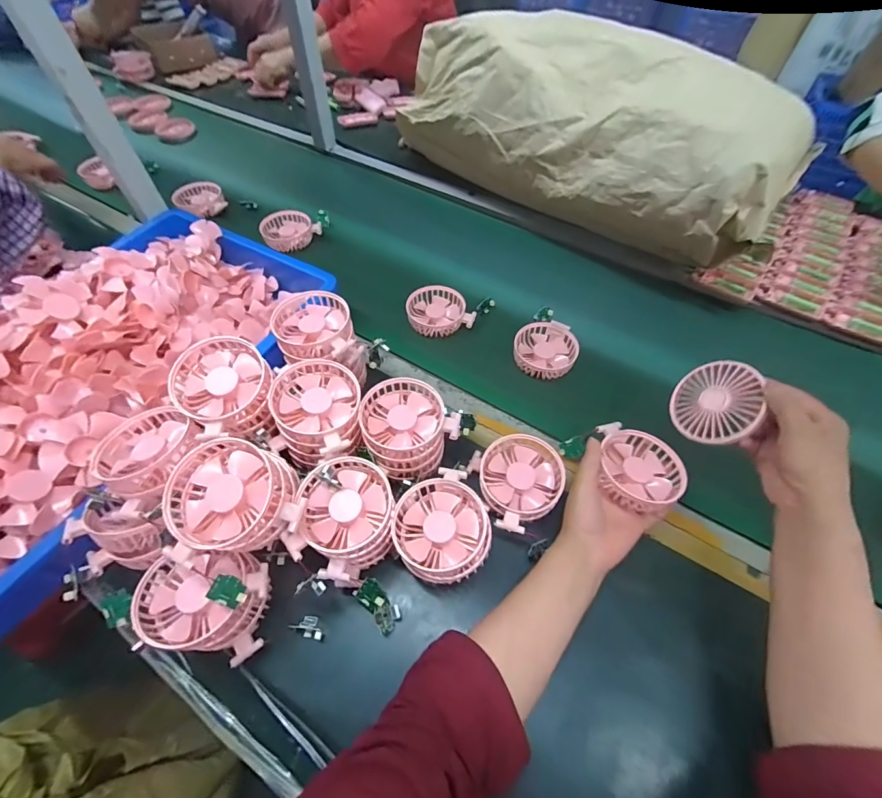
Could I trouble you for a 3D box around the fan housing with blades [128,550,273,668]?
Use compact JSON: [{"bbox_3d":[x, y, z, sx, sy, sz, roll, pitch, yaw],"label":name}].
[{"bbox_3d":[-0.222,0.189,0.396,0.109,0.080,0.088,13,56,9],"label":"fan housing with blades"}]

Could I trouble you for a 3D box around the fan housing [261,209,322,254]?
[{"bbox_3d":[-0.288,-0.316,0.777,0.097,0.031,0.088,34,61,21],"label":"fan housing"}]

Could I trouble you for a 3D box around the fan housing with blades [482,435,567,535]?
[{"bbox_3d":[0.090,0.089,0.464,0.088,0.031,0.100,-15,56,-11],"label":"fan housing with blades"}]

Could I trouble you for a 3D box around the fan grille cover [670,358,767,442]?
[{"bbox_3d":[0.280,0.002,0.430,0.009,0.082,0.087,23,72,-31],"label":"fan grille cover"}]

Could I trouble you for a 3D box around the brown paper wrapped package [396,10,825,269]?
[{"bbox_3d":[0.276,-0.508,0.781,0.707,0.233,0.296,36,62,22],"label":"brown paper wrapped package"}]

